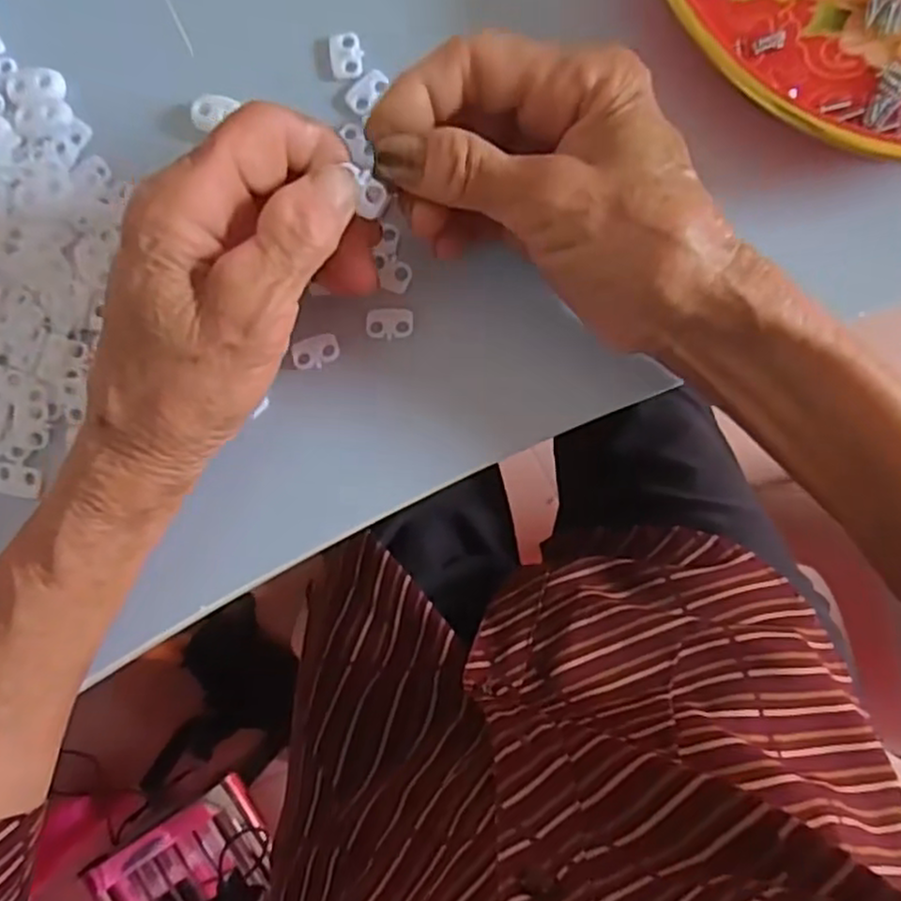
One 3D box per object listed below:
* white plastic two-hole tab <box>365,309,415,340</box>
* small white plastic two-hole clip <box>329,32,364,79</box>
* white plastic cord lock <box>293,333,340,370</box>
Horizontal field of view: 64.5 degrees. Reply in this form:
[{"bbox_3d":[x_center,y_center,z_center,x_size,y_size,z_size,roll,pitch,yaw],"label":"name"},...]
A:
[{"bbox_3d":[-0.023,-0.049,0.274,0.018,0.004,0.012,1,87,2],"label":"white plastic two-hole tab"},{"bbox_3d":[-0.041,-0.157,0.282,0.013,0.004,0.018,-10,86,1],"label":"small white plastic two-hole clip"},{"bbox_3d":[-0.051,-0.038,0.273,0.018,0.004,0.012,-13,86,1],"label":"white plastic cord lock"}]

